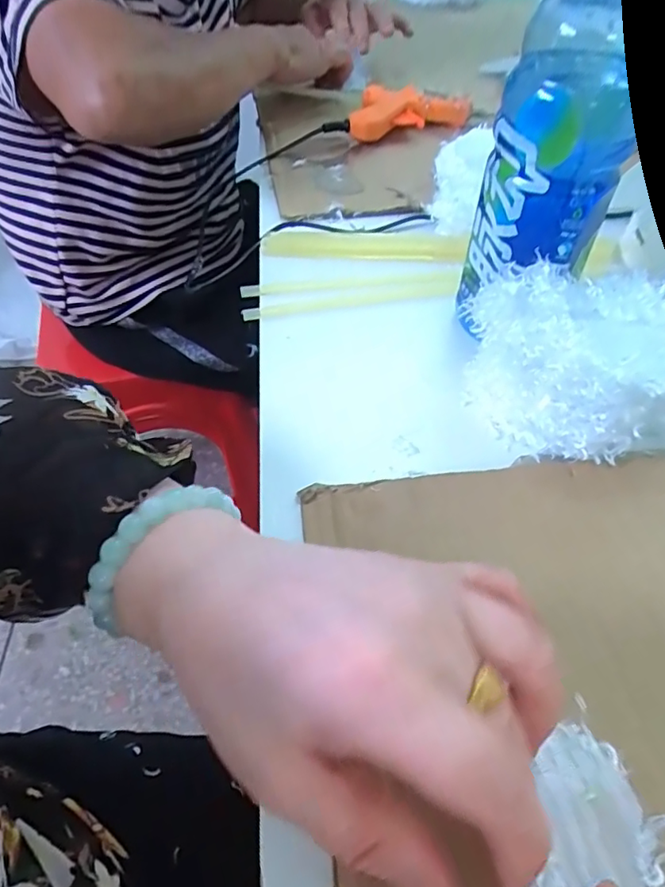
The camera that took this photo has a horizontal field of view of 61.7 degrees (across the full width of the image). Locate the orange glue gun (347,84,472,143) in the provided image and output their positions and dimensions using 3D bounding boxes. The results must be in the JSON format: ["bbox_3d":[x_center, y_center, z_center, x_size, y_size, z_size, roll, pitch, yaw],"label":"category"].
[{"bbox_3d":[0.082,-0.336,0.572,0.113,0.023,0.099,10,50,8],"label":"orange glue gun"}]

